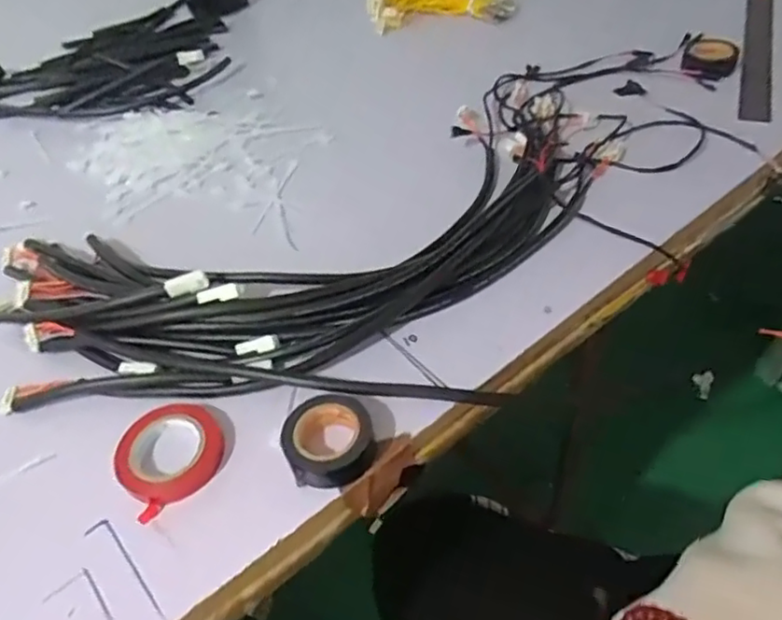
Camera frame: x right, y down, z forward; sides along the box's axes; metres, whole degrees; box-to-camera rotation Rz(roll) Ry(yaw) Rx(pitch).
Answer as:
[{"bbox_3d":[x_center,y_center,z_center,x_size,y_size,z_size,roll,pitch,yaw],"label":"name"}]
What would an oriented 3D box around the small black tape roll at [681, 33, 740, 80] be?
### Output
[{"bbox_3d":[0.302,-0.240,0.581,0.046,0.022,0.046,18,52,23],"label":"small black tape roll"}]

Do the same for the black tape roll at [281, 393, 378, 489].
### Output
[{"bbox_3d":[-0.035,0.072,0.349,0.049,0.021,0.054,-16,47,-8],"label":"black tape roll"}]

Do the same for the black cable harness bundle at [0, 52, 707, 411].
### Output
[{"bbox_3d":[0.024,-0.065,0.463,0.600,0.036,0.295,-24,49,-15],"label":"black cable harness bundle"}]

